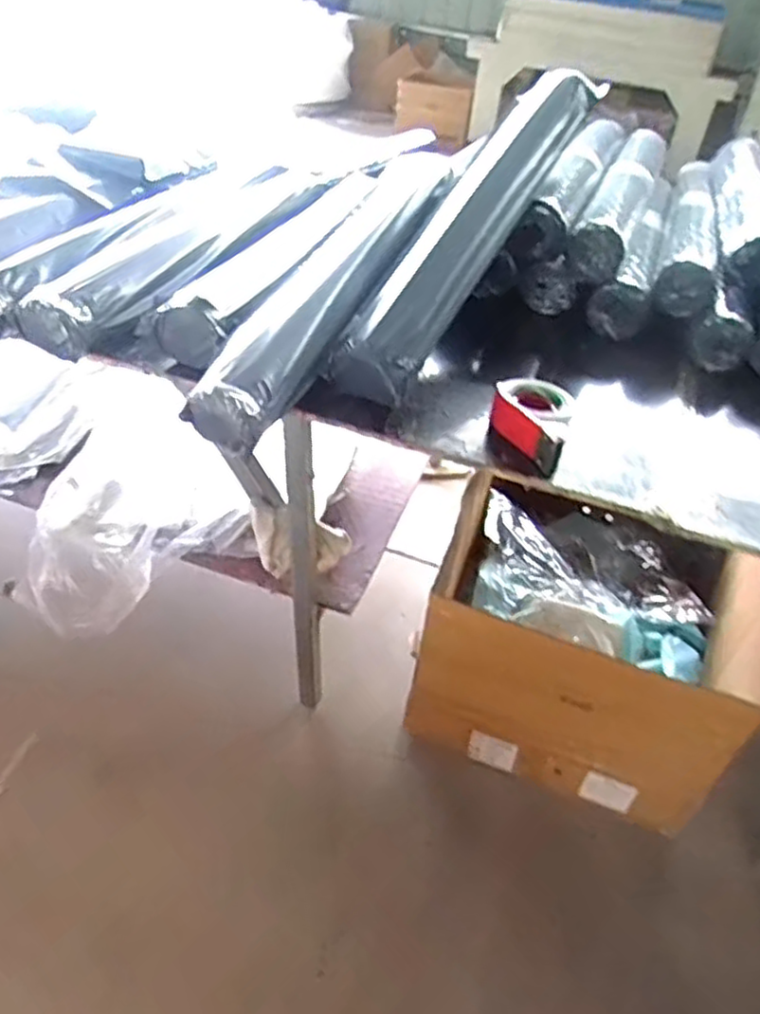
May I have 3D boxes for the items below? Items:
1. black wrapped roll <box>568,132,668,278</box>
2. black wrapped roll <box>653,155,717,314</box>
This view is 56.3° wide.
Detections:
[{"bbox_3d":[0.549,-0.708,1.587,0.099,0.108,0.794,19,40,14],"label":"black wrapped roll"},{"bbox_3d":[0.697,-0.627,1.578,0.103,0.093,0.880,18,40,13],"label":"black wrapped roll"}]

